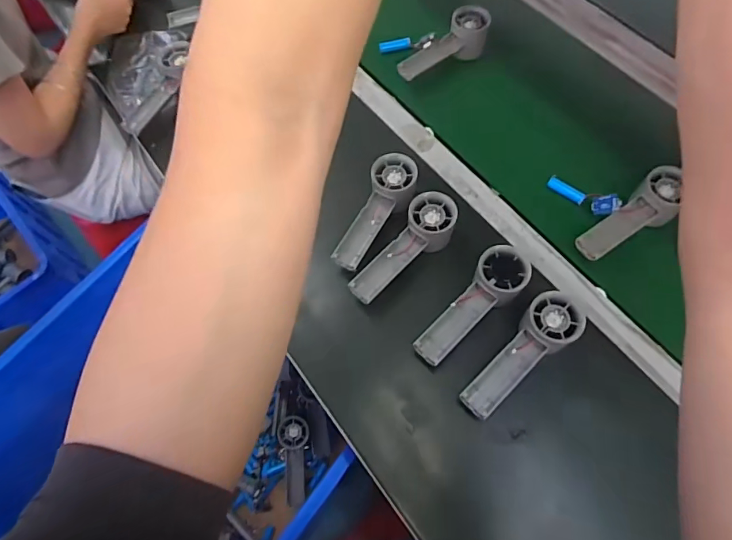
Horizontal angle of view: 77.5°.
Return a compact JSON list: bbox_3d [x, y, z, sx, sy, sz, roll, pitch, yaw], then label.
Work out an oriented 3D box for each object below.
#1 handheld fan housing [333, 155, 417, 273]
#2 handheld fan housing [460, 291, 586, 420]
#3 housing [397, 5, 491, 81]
[{"bbox_3d":[0.014,-0.073,0.581,0.058,0.041,0.164,24,68,12],"label":"handheld fan housing"},{"bbox_3d":[0.169,0.092,0.500,0.161,0.041,0.057,-40,70,-15],"label":"handheld fan housing"},{"bbox_3d":[0.122,-0.345,0.708,0.158,0.049,0.063,-35,69,-13],"label":"housing"}]

